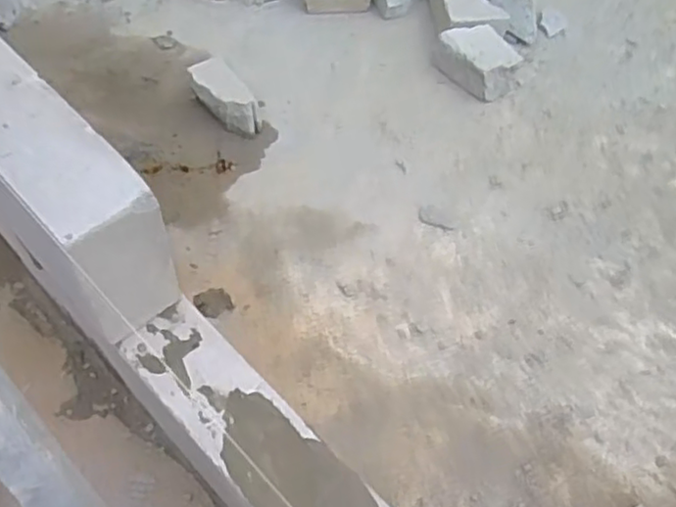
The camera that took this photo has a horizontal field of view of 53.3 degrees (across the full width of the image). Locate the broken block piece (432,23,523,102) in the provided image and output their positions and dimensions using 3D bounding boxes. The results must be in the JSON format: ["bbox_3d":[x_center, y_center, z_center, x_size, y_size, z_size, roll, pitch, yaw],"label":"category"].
[{"bbox_3d":[0.268,-0.382,1.308,0.106,0.072,0.165,-36,67,-21],"label":"broken block piece"}]

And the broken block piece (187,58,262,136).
[{"bbox_3d":[-0.199,-0.279,1.214,0.145,0.087,0.069,40,65,20],"label":"broken block piece"}]

